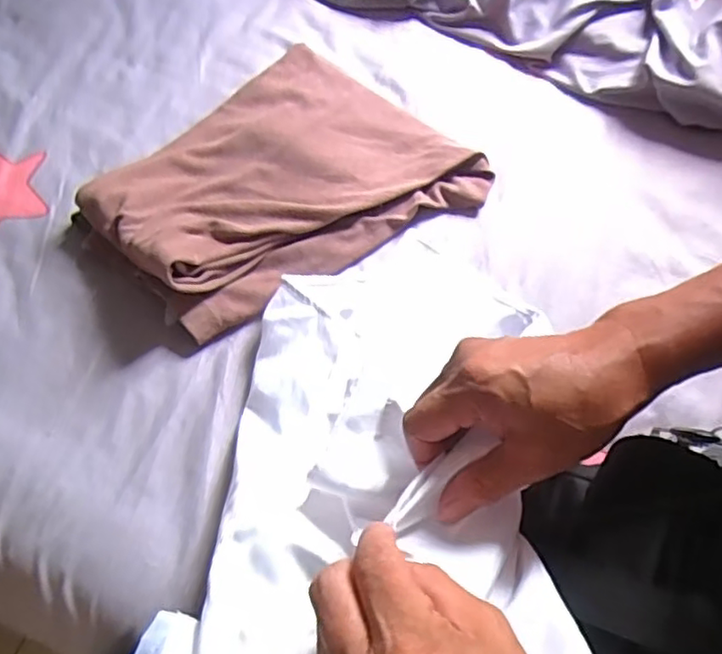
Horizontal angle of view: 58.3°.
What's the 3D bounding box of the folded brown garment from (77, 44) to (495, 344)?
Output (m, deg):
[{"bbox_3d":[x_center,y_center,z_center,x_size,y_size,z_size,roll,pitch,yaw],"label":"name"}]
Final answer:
[{"bbox_3d":[-0.072,-0.134,0.601,0.313,0.057,0.261,-41,70,-18],"label":"folded brown garment"}]

